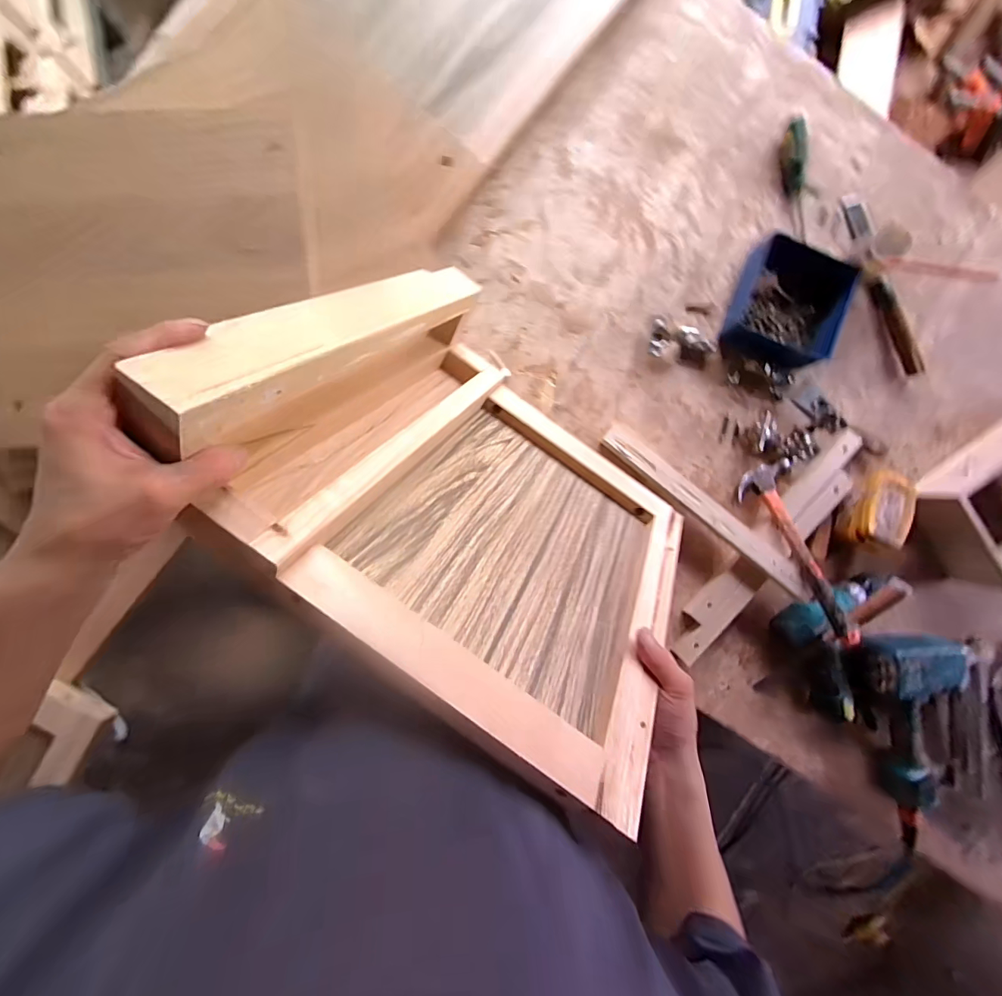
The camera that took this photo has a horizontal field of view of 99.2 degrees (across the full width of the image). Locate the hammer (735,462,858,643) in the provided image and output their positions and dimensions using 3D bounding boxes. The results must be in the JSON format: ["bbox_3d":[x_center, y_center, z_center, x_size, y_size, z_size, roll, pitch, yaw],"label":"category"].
[{"bbox_3d":[0.430,0.072,0.615,0.092,0.023,0.265,-13,69,-4],"label":"hammer"}]

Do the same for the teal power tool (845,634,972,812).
[{"bbox_3d":[0.641,0.326,0.653,0.156,0.066,0.267,-17,93,-4],"label":"teal power tool"}]

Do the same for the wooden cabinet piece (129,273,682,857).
[{"bbox_3d":[0.009,-0.015,0.399,0.409,0.377,0.115,36,131,-1],"label":"wooden cabinet piece"}]

